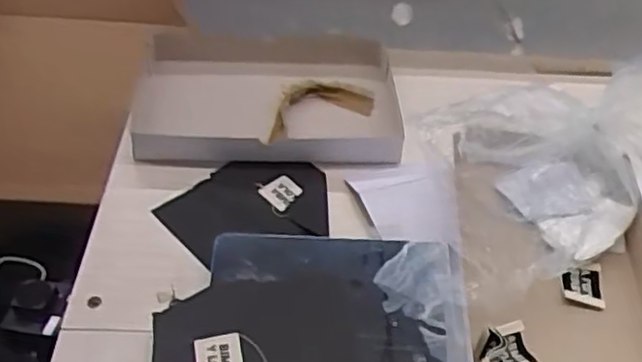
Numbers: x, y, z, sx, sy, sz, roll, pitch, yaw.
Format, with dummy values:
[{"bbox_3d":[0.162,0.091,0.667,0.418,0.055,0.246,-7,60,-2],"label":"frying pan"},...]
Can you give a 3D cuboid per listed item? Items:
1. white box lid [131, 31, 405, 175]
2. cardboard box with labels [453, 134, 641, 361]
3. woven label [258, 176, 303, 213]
[{"bbox_3d":[-0.056,-0.094,0.744,0.289,0.038,0.211,4,44,-1],"label":"white box lid"},{"bbox_3d":[0.208,0.090,0.549,0.190,0.055,0.275,5,44,0],"label":"cardboard box with labels"},{"bbox_3d":[-0.039,0.011,0.665,0.034,0.004,0.033,-37,66,-21],"label":"woven label"}]

